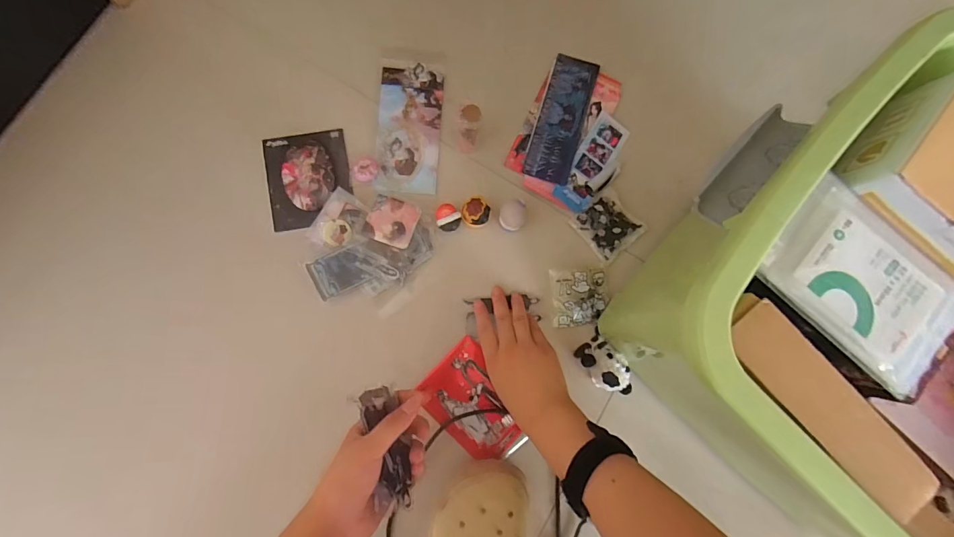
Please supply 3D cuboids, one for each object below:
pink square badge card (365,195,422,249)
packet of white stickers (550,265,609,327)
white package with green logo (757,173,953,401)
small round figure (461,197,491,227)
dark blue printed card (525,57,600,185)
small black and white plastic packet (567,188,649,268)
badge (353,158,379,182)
[{"bbox_3d":[-0.102,-0.057,0.493,0.057,0.007,0.056,19,74,-2],"label":"pink square badge card"},{"bbox_3d":[0.129,0.035,0.506,0.070,0.016,0.070,-3,85,-6],"label":"packet of white stickers"},{"bbox_3d":[0.279,0.012,0.292,0.136,0.015,0.093,41,82,-1],"label":"white package with green logo"},{"bbox_3d":[-0.001,-0.069,0.504,0.035,0.025,0.032,1,84,-6],"label":"small round figure"},{"bbox_3d":[0.113,-0.198,0.536,0.062,0.010,0.179,18,83,-4],"label":"dark blue printed card"},{"bbox_3d":[0.168,-0.054,0.523,0.070,0.009,0.072,-42,90,-8],"label":"small black and white plastic packet"},{"bbox_3d":[-0.141,-0.124,0.517,0.031,0.005,0.032,1,84,-6],"label":"badge"}]

